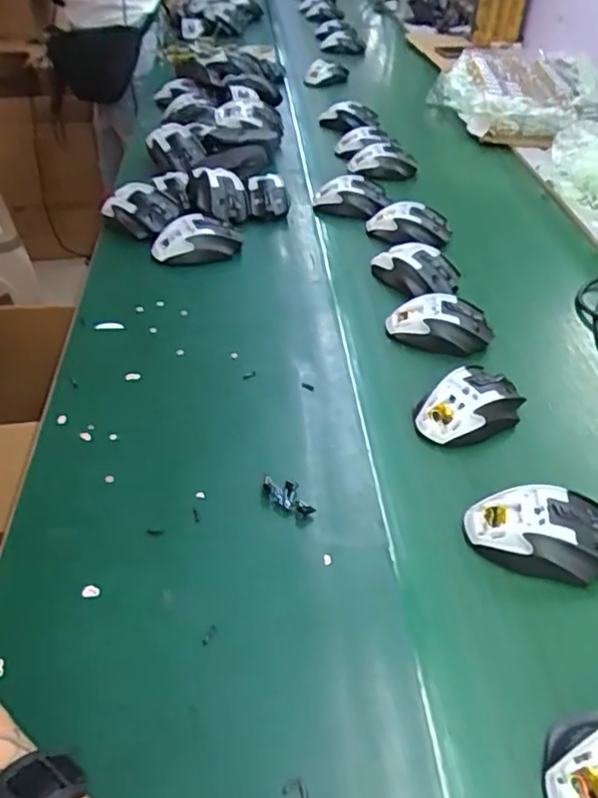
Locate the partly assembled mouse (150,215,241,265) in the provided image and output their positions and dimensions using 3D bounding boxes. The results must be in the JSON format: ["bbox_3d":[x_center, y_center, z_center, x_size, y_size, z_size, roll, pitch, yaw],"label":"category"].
[{"bbox_3d":[-0.134,-0.207,0.819,0.114,0.039,0.065,-16,45,-20],"label":"partly assembled mouse"}]

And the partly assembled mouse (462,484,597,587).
[{"bbox_3d":[0.195,0.105,0.500,0.118,0.037,0.069,6,42,3],"label":"partly assembled mouse"}]

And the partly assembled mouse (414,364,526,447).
[{"bbox_3d":[0.167,0.008,0.606,0.104,0.039,0.069,-25,49,-28],"label":"partly assembled mouse"}]

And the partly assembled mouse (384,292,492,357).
[{"bbox_3d":[0.160,-0.085,0.712,0.117,0.041,0.065,4,42,1],"label":"partly assembled mouse"}]

